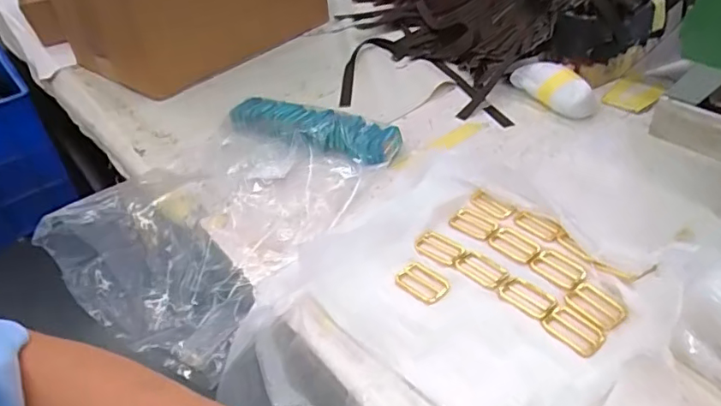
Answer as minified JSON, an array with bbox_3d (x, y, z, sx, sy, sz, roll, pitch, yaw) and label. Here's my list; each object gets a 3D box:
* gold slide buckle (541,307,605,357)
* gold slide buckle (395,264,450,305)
[{"bbox_3d":[0.170,0.101,0.435,0.030,0.004,0.045,-29,44,-25],"label":"gold slide buckle"},{"bbox_3d":[0.056,0.069,0.484,0.031,0.004,0.049,-34,46,-29],"label":"gold slide buckle"}]

